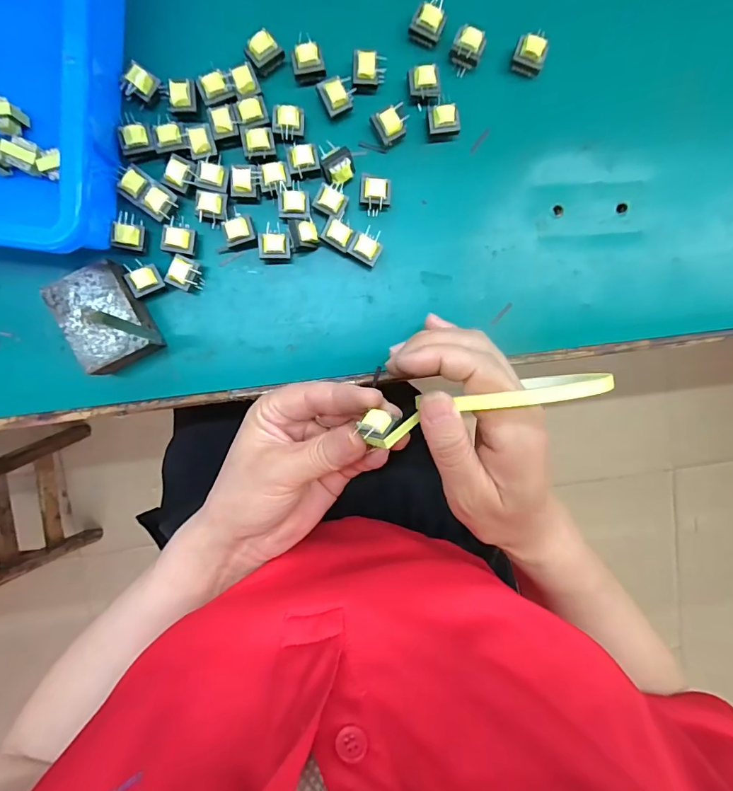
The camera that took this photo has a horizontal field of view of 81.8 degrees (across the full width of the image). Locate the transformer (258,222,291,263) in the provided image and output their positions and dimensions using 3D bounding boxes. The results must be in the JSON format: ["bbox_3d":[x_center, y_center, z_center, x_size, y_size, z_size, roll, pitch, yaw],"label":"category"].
[{"bbox_3d":[-0.057,-0.095,0.268,0.019,0.017,0.021,2,96,-4],"label":"transformer"}]

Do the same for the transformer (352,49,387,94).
[{"bbox_3d":[0.002,-0.198,0.259,0.021,0.015,0.017,-4,97,-4],"label":"transformer"}]

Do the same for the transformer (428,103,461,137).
[{"bbox_3d":[0.048,-0.171,0.264,0.019,0.013,0.015,-9,97,-3],"label":"transformer"}]

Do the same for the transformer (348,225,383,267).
[{"bbox_3d":[0.000,-0.096,0.273,0.019,0.015,0.021,28,94,-7],"label":"transformer"}]

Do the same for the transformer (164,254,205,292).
[{"bbox_3d":[-0.113,-0.076,0.266,0.017,0.017,0.018,23,94,-6],"label":"transformer"}]

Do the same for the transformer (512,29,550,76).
[{"bbox_3d":[0.101,-0.211,0.262,0.019,0.013,0.017,16,95,-6],"label":"transformer"}]

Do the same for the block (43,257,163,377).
[{"bbox_3d":[-0.158,-0.046,0.260,0.041,0.026,0.058,-25,97,-1],"label":"block"}]

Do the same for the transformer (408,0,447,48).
[{"bbox_3d":[0.038,-0.228,0.258,0.018,0.015,0.019,23,94,-6],"label":"transformer"}]

